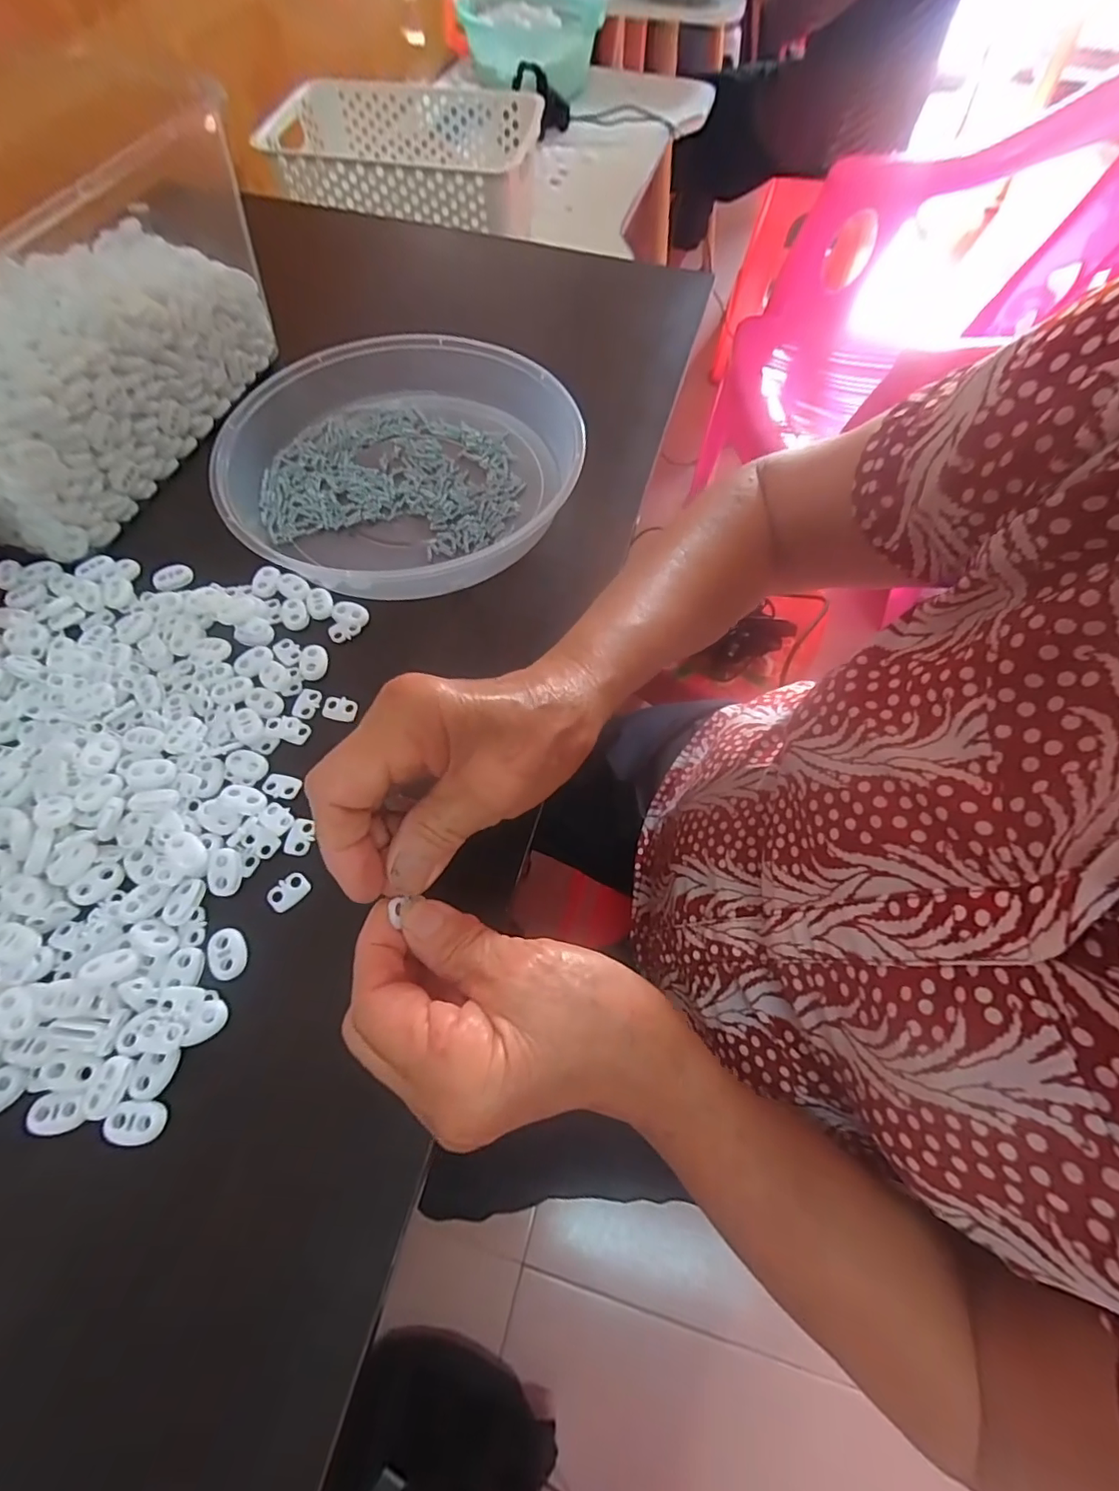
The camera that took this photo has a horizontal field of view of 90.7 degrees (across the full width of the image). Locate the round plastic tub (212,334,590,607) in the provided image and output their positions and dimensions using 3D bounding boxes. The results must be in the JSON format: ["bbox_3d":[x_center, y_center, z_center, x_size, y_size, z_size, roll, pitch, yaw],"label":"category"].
[{"bbox_3d":[-0.107,-0.193,0.375,0.231,0.036,0.228,1,64,-1],"label":"round plastic tub"}]

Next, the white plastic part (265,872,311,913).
[{"bbox_3d":[-0.131,0.071,0.269,0.013,0.004,0.019,39,69,16],"label":"white plastic part"}]

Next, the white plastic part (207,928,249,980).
[{"bbox_3d":[-0.153,0.095,0.255,0.015,0.006,0.023,-26,68,-13],"label":"white plastic part"}]

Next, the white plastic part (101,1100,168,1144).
[{"bbox_3d":[-0.172,0.152,0.223,0.021,0.007,0.015,5,64,1],"label":"white plastic part"}]

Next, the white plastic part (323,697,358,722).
[{"bbox_3d":[-0.125,-0.021,0.312,0.019,0.004,0.013,11,64,4],"label":"white plastic part"}]

